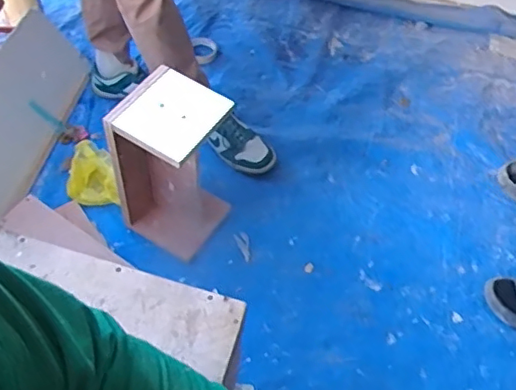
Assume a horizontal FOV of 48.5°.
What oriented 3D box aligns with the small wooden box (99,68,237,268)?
[{"bbox_3d":[-0.176,-0.053,1.211,0.203,0.374,0.203,38,62,20],"label":"small wooden box"}]

